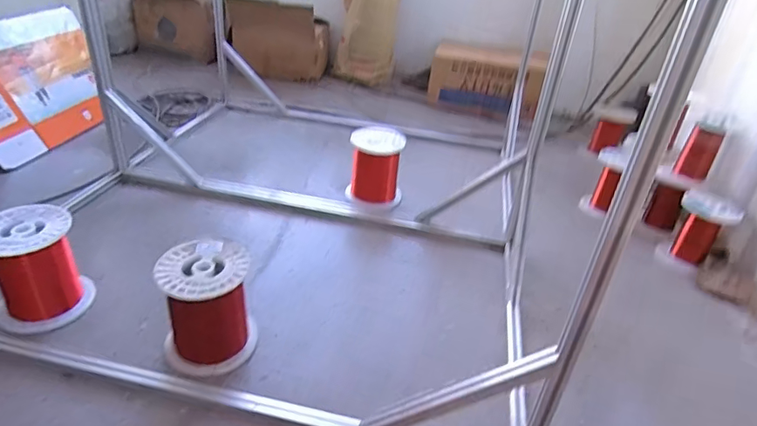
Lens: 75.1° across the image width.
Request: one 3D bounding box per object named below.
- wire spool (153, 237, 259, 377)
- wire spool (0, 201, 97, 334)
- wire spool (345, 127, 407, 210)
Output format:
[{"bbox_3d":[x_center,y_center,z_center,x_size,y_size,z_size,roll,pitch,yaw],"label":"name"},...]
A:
[{"bbox_3d":[-0.396,0.218,1.145,0.204,0.232,0.212,-8,36,-21],"label":"wire spool"},{"bbox_3d":[-0.837,0.139,1.202,0.208,0.232,0.180,-23,44,-37],"label":"wire spool"},{"bbox_3d":[-0.010,-0.165,1.811,0.202,0.246,0.186,6,34,-1],"label":"wire spool"}]

